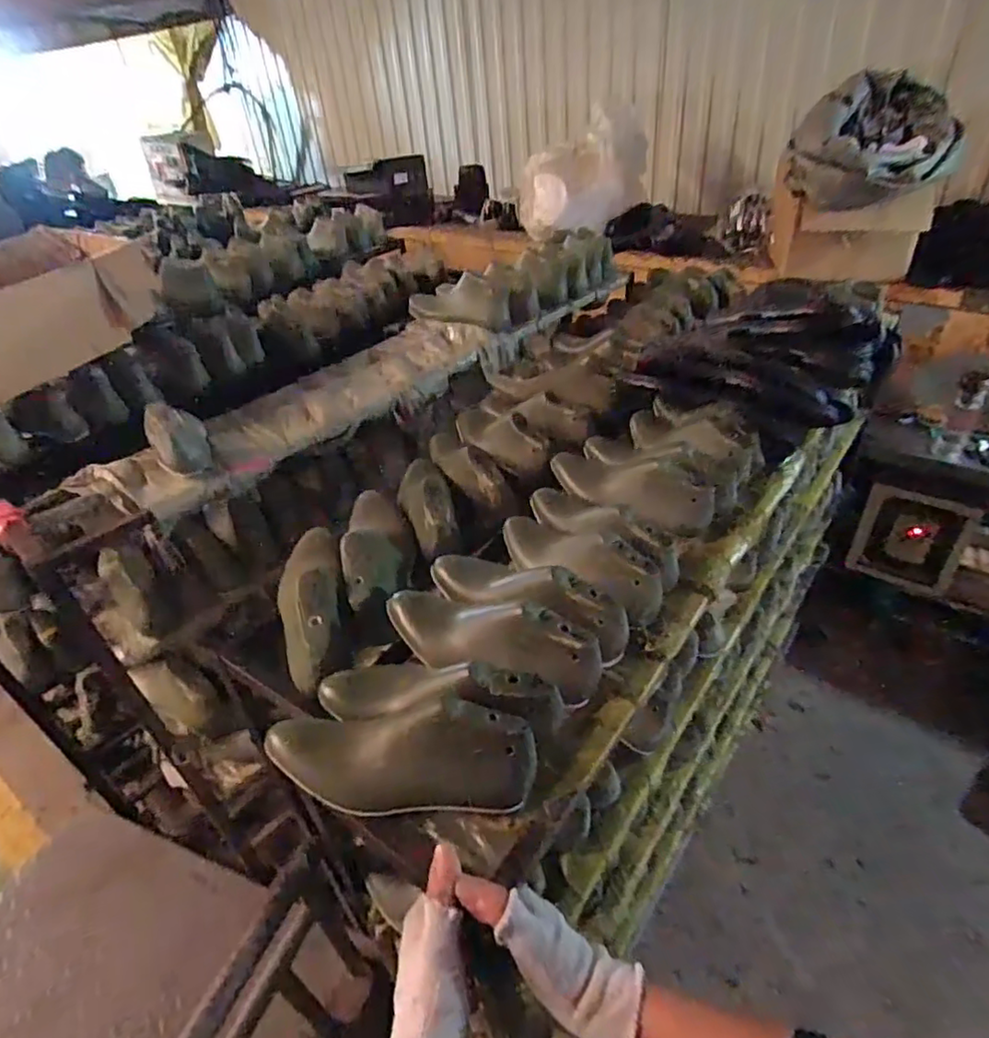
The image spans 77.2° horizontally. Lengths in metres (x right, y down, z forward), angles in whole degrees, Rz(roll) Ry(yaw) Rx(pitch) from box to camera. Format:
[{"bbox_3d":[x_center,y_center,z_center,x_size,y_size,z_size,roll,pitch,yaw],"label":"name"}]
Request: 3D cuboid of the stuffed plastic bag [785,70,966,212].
[{"bbox_3d":[0.875,-0.884,1.429,0.341,0.216,0.350,12,42,21],"label":"stuffed plastic bag"}]

